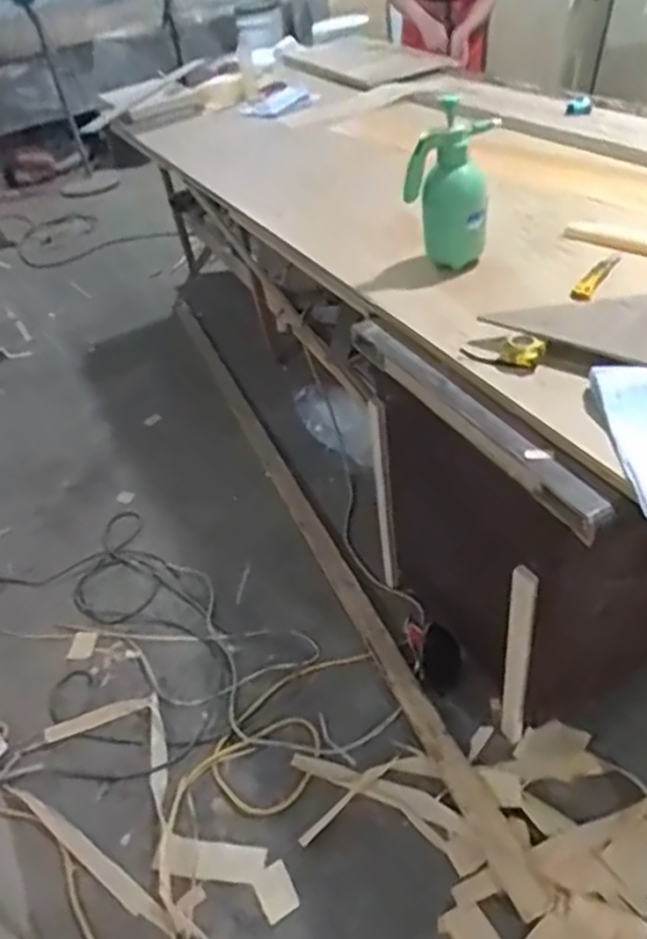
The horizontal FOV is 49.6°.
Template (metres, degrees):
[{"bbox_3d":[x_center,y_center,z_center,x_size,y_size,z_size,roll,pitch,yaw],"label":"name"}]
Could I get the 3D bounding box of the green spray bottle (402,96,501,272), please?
[{"bbox_3d":[0.256,-0.556,1.418,0.143,0.317,0.141,11,44,23],"label":"green spray bottle"}]

